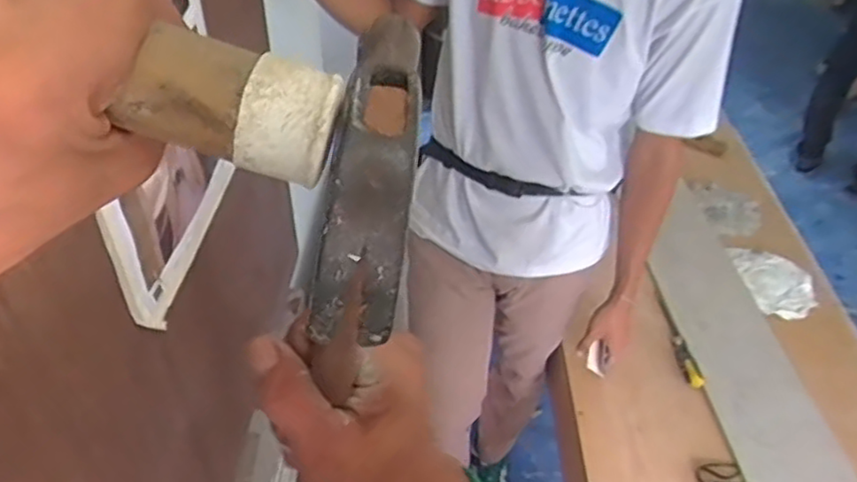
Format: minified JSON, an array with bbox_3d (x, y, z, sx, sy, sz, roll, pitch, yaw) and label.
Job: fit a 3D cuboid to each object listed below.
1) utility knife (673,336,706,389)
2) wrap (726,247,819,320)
[{"bbox_3d":[0.499,0.229,1.332,0.035,0.020,0.134,0,41,-2],"label":"utility knife"},{"bbox_3d":[0.772,0.083,1.525,0.139,0.032,0.230,1,41,-1],"label":"wrap"}]

